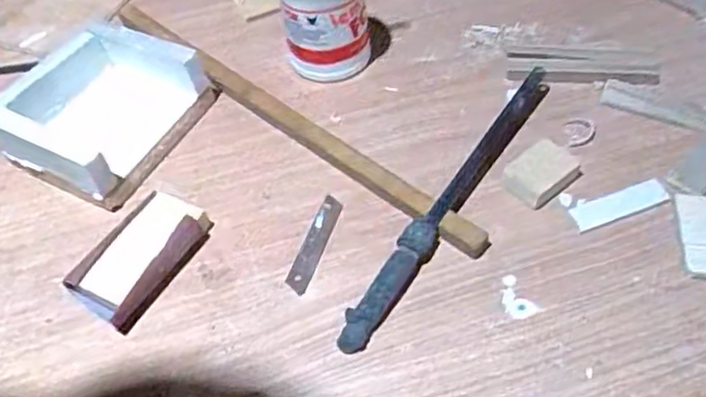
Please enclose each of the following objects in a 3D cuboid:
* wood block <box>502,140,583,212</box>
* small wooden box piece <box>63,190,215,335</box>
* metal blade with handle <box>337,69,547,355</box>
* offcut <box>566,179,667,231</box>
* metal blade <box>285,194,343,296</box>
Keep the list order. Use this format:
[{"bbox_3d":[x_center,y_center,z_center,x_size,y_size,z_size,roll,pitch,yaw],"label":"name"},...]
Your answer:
[{"bbox_3d":[0.150,-0.021,0.520,0.062,0.013,0.042,-34,56,-19],"label":"wood block"},{"bbox_3d":[-0.167,0.042,0.507,0.065,0.028,0.106,23,58,22],"label":"small wooden box piece"},{"bbox_3d":[0.082,-0.004,0.519,0.022,0.018,0.307,27,59,24],"label":"metal blade with handle"},{"bbox_3d":[0.206,0.005,0.507,0.080,0.004,0.024,-18,52,-8],"label":"offcut"},{"bbox_3d":[-0.030,0.035,0.514,0.019,0.004,0.090,13,54,16],"label":"metal blade"}]

